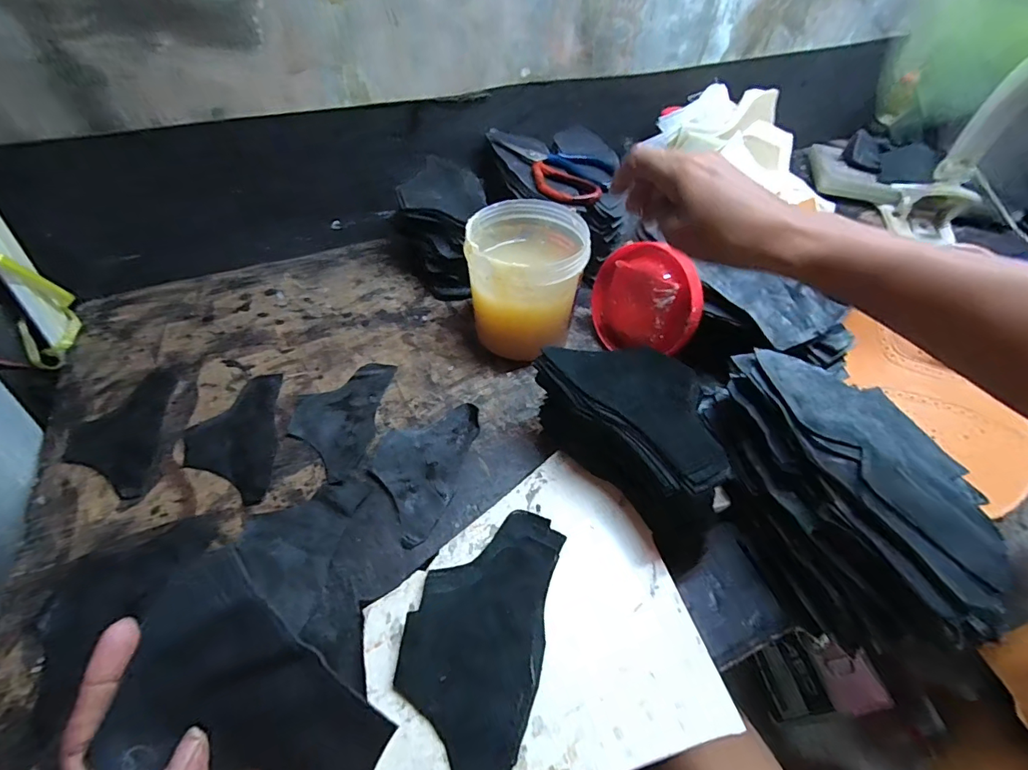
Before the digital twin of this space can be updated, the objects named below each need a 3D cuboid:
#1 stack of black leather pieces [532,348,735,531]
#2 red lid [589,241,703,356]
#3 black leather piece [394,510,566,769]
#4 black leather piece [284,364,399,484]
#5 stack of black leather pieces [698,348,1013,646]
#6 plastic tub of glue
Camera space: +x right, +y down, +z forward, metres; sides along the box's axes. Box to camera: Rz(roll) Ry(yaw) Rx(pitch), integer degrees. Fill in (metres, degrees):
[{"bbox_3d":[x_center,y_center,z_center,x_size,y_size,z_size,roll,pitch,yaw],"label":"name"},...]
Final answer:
[{"bbox_3d":[0.095,0.038,0.383,0.100,0.079,0.155,-19,52,-17],"label":"stack of black leather pieces"},{"bbox_3d":[0.129,-0.093,0.483,0.020,0.097,0.122,-14,8,-37],"label":"red lid"},{"bbox_3d":[-0.023,0.163,0.315,0.089,0.013,0.173,14,50,10],"label":"black leather piece"},{"bbox_3d":[-0.172,0.028,0.454,0.082,0.009,0.139,3,49,1],"label":"black leather piece"},{"bbox_3d":[0.238,0.073,0.342,0.124,0.082,0.202,0,49,-2],"label":"stack of black leather pieces"},{"bbox_3d":[0.013,-0.107,0.500,0.112,0.131,0.121,1,49,-1],"label":"plastic tub of glue"}]

